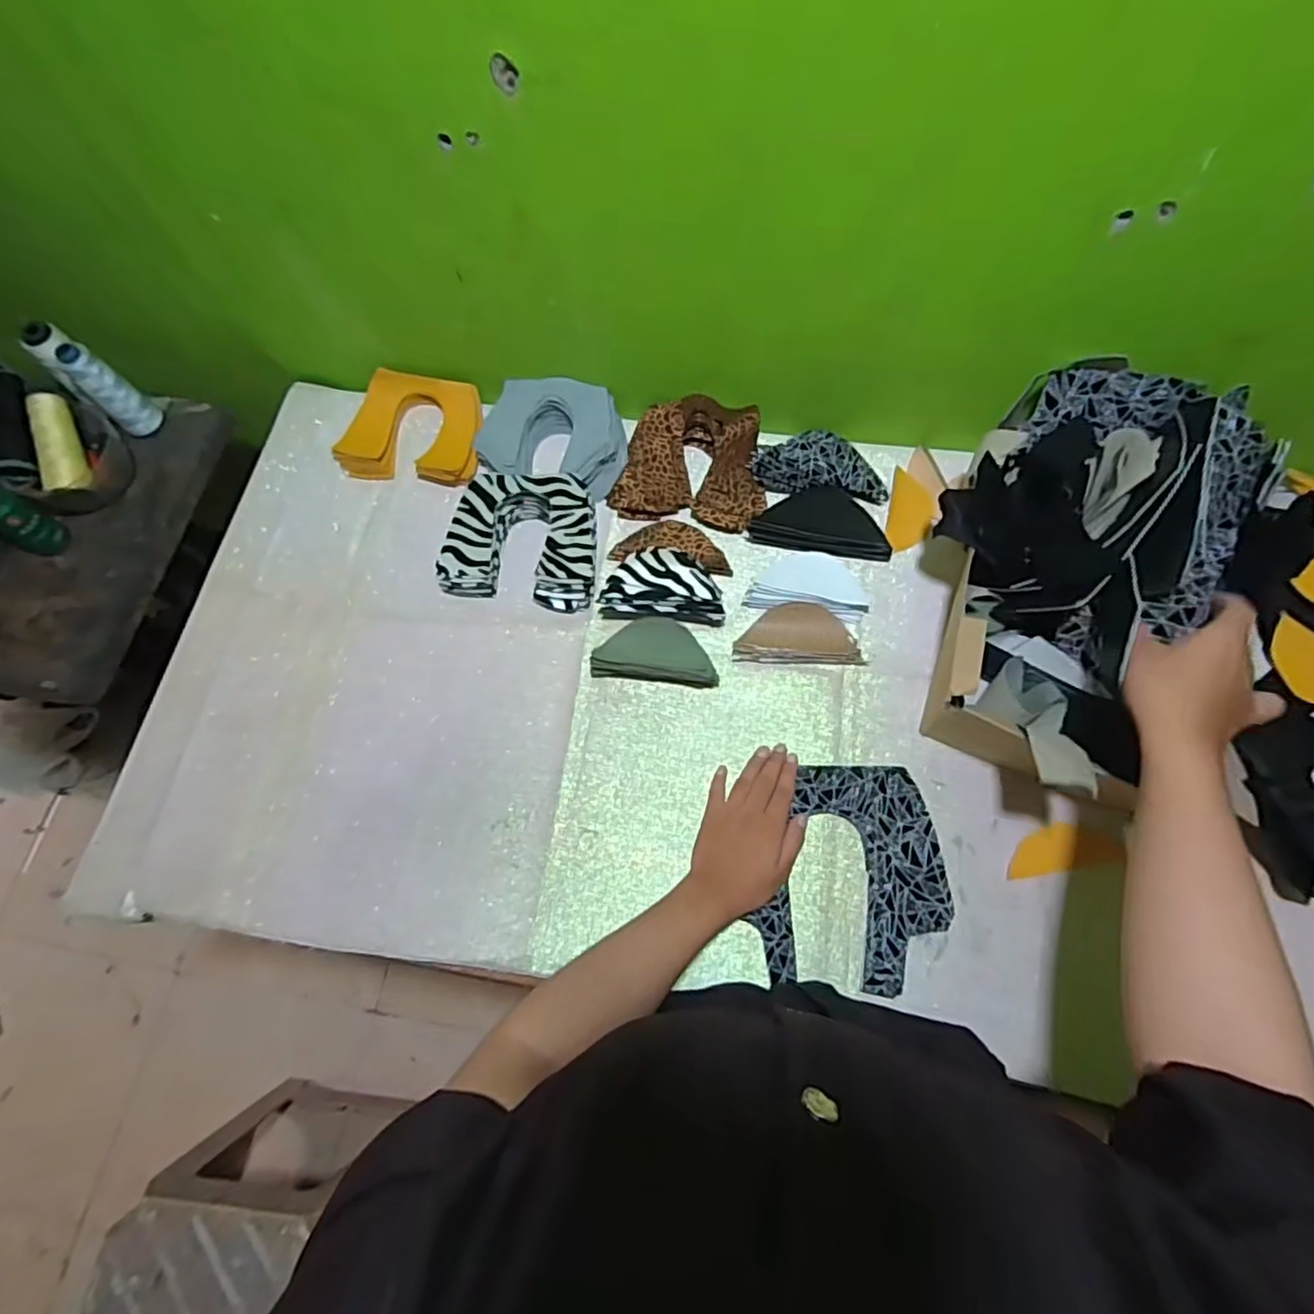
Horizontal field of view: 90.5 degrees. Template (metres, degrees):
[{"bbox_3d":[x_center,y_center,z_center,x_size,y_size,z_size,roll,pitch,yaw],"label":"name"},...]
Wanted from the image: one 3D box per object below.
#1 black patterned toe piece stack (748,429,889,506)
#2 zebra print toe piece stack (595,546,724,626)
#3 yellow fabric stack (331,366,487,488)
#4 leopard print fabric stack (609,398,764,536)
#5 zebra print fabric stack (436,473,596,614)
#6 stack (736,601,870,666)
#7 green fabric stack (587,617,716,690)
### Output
[{"bbox_3d":[0.178,-0.215,0.717,0.144,0.023,0.075,7,70,5],"label":"black patterned toe piece stack"},{"bbox_3d":[0.007,-0.067,0.655,0.124,0.063,0.057,10,70,6],"label":"zebra print toe piece stack"},{"bbox_3d":[-0.279,-0.270,0.756,0.160,0.034,0.137,5,69,4],"label":"yellow fabric stack"},{"bbox_3d":[0.036,-0.216,0.708,0.158,0.042,0.139,5,69,4],"label":"leopard print fabric stack"},{"bbox_3d":[-0.138,-0.126,0.696,0.156,0.049,0.142,7,70,5],"label":"zebra print fabric stack"},{"bbox_3d":[0.142,-0.023,0.658,0.124,0.021,0.059,1,69,3],"label":"stack"},{"bbox_3d":[-0.001,-0.004,0.638,0.120,0.055,0.051,7,70,5],"label":"green fabric stack"}]

